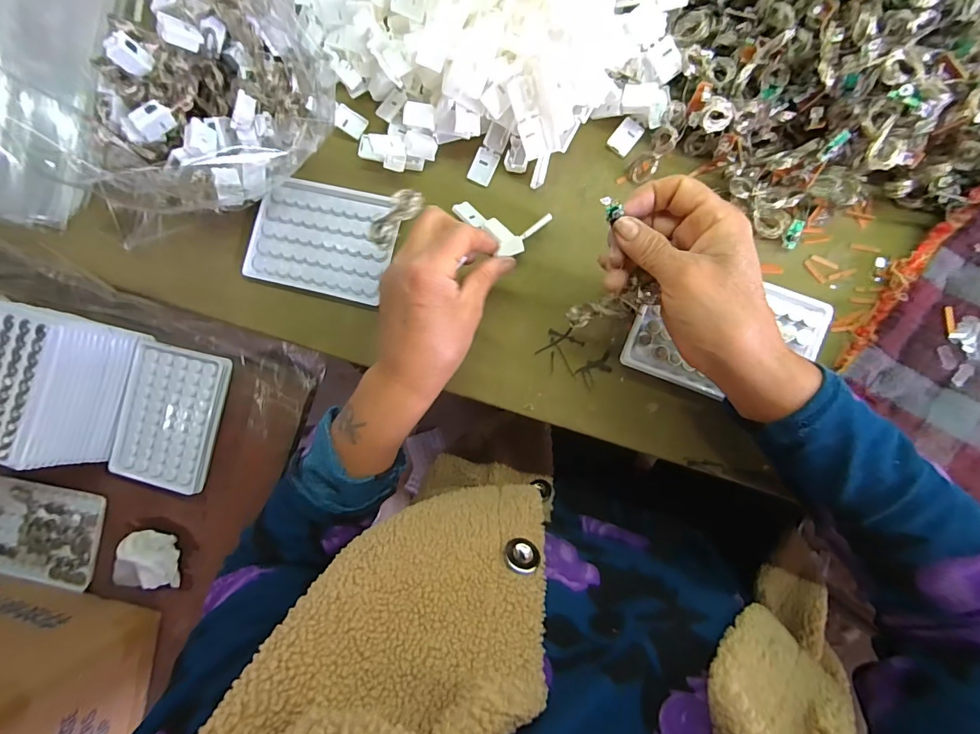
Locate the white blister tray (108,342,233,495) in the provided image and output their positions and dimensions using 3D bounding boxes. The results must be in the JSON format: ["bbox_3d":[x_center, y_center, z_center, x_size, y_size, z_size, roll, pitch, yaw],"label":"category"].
[{"bbox_3d":[-0.306,0.048,0.431,0.095,0.022,0.131,12,88,7],"label":"white blister tray"}]

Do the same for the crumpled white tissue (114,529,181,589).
[{"bbox_3d":[-0.325,0.181,0.421,0.059,0.026,0.053,0,86,6],"label":"crumpled white tissue"}]

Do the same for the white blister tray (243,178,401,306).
[{"bbox_3d":[-0.147,-0.112,0.385,0.123,0.015,0.093,13,88,7],"label":"white blister tray"}]

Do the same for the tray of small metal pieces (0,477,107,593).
[{"bbox_3d":[-0.444,0.163,0.439,0.119,0.008,0.090,8,87,6],"label":"tray of small metal pieces"}]

